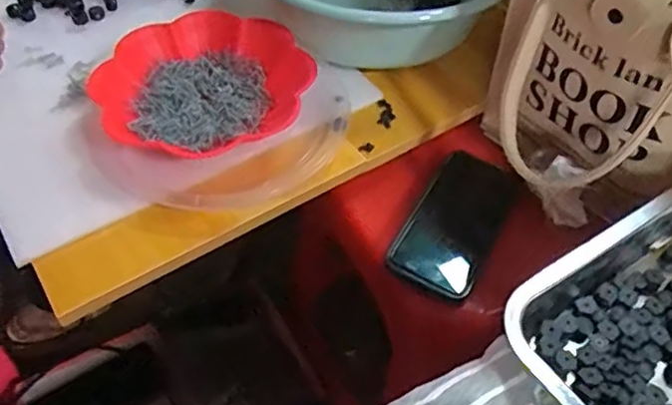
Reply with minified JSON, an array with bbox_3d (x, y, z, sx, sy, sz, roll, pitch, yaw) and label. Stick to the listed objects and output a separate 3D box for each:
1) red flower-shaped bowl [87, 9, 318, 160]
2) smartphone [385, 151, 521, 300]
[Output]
[{"bbox_3d":[-0.127,-0.112,0.616,0.208,0.050,0.187,2,50,3],"label":"red flower-shaped bowl"},{"bbox_3d":[0.114,0.018,0.588,0.079,0.011,0.153,33,62,5],"label":"smartphone"}]

